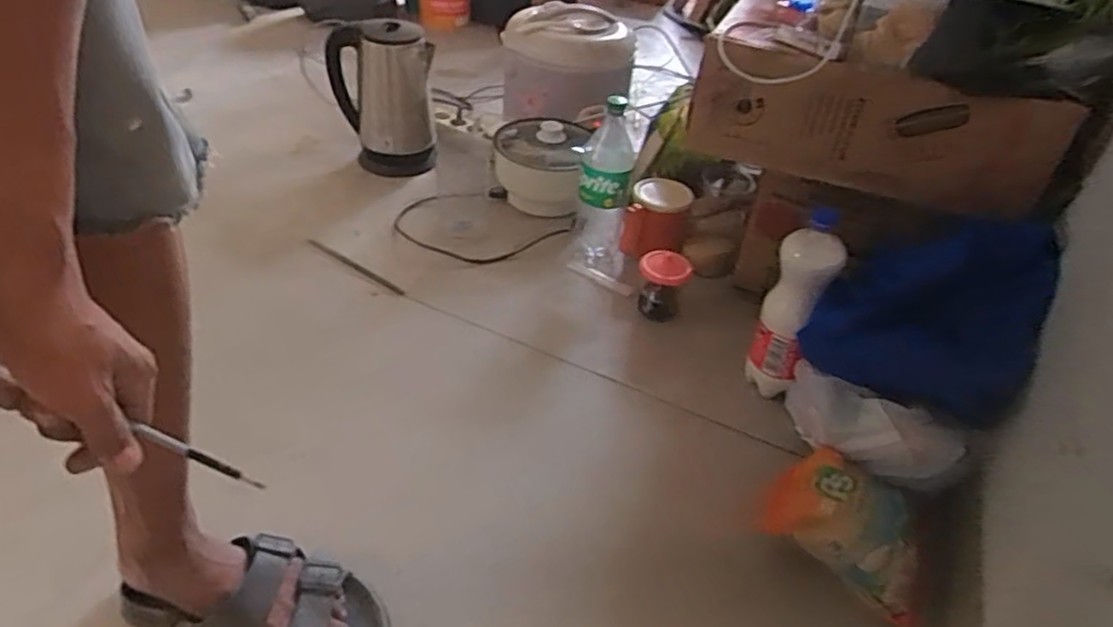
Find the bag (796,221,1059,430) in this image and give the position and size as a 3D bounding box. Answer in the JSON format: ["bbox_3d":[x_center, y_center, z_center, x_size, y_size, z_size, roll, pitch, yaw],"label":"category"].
[{"bbox_3d":[0.421,-0.009,0.762,0.168,0.184,0.232,-27,49,-36],"label":"bag"}]

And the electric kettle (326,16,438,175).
[{"bbox_3d":[-0.332,-0.404,1.299,0.190,0.262,0.119,-3,39,-14],"label":"electric kettle"}]

